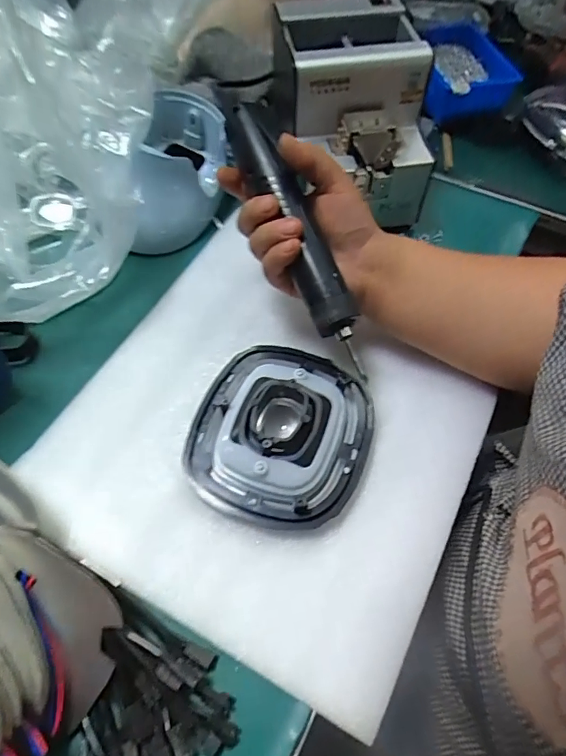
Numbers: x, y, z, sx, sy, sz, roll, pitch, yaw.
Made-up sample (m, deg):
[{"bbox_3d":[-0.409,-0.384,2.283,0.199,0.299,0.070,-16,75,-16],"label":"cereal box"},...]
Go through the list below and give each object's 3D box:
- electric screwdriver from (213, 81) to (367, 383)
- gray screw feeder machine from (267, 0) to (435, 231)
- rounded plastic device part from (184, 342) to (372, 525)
[{"bbox_3d":[0.005,-0.121,0.354,0.034,0.040,0.244,-21,78,-10],"label":"electric screwdriver"},{"bbox_3d":[0.064,-0.263,0.470,0.129,0.127,0.170,-6,60,-2],"label":"gray screw feeder machine"},{"bbox_3d":[0.000,0.036,0.359,0.131,0.036,0.144,-1,60,1],"label":"rounded plastic device part"}]

